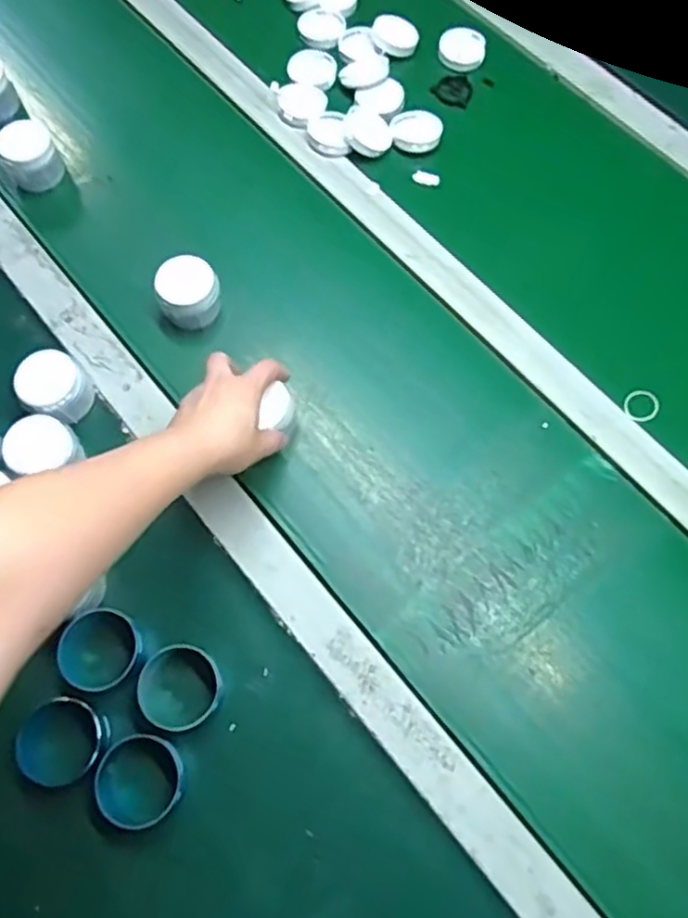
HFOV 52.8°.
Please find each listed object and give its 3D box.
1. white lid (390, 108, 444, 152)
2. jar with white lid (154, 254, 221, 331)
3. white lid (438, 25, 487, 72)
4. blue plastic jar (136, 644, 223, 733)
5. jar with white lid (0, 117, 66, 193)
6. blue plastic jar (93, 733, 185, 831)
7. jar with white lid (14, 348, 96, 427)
[{"bbox_3d":[0.090,-0.406,0.856,0.061,0.019,0.052,-4,69,-3],"label":"white lid"},{"bbox_3d":[-0.165,-0.173,0.742,0.071,0.054,0.064,-15,70,-7],"label":"jar with white lid"},{"bbox_3d":[0.155,-0.540,0.910,0.061,0.009,0.067,1,69,-2],"label":"white lid"},{"bbox_3d":[-0.143,0.202,0.611,0.069,0.026,0.069,1,69,-2],"label":"blue plastic jar"},{"bbox_3d":[-0.367,-0.356,0.817,0.060,0.059,0.058,1,69,-2],"label":"jar with white lid"},{"bbox_3d":[-0.170,0.269,0.581,0.066,0.035,0.067,1,69,-2],"label":"blue plastic jar"},{"bbox_3d":[-0.293,-0.073,0.704,0.074,0.050,0.070,1,69,-2],"label":"jar with white lid"}]

